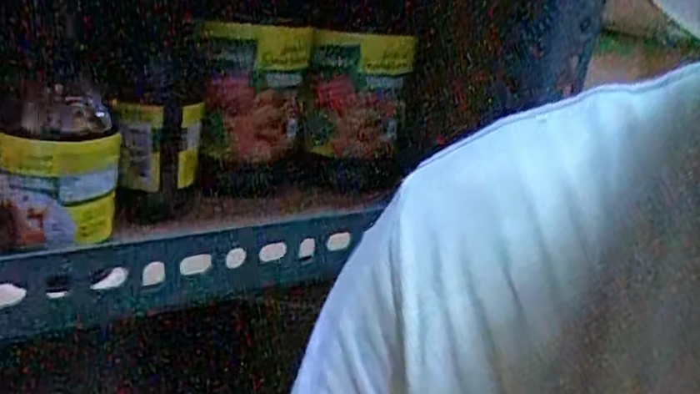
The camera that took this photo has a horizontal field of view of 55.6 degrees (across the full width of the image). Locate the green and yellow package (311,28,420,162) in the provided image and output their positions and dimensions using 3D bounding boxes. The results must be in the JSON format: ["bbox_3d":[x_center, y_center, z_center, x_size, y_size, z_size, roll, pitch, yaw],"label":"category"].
[{"bbox_3d":[0.005,-0.064,0.420,0.078,0.078,0.009,-7,23,-38],"label":"green and yellow package"}]

